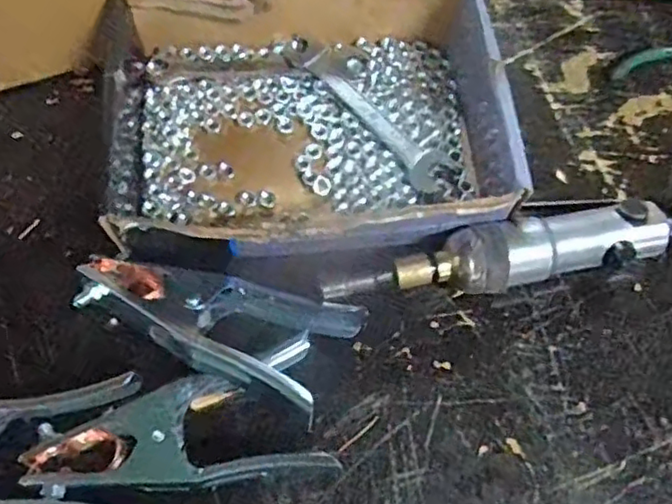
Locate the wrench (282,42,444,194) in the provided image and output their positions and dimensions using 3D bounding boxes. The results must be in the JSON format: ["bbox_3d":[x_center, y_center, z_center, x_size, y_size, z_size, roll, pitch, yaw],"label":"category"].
[{"bbox_3d":[0.023,-0.098,0.448,0.031,0.008,0.141,-39,74,-18],"label":"wrench"}]

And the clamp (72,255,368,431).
[{"bbox_3d":[-0.071,0.035,0.385,0.157,0.034,0.073,23,67,7],"label":"clamp"}]

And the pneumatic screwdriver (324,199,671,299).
[{"bbox_3d":[0.139,-0.001,0.408,0.299,0.043,0.042,-9,67,-7],"label":"pneumatic screwdriver"}]

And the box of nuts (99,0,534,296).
[{"bbox_3d":[-0.019,-0.089,0.426,0.251,0.064,0.187,-6,66,-6],"label":"box of nuts"}]

